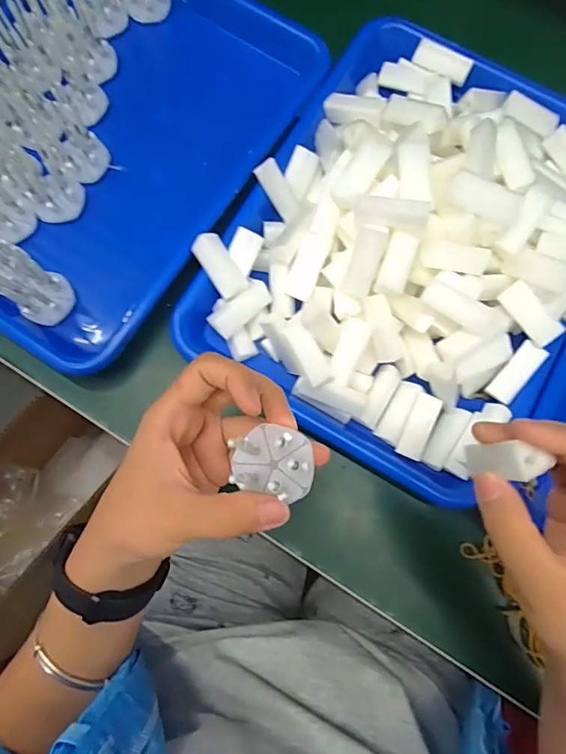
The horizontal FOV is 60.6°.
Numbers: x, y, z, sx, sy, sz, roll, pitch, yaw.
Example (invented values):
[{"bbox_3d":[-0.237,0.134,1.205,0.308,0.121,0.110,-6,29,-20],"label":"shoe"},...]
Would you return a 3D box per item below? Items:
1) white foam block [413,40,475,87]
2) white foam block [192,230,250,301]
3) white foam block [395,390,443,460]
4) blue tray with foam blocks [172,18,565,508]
[{"bbox_3d":[0.130,-0.257,0.393,0.046,0.005,0.021,27,107,3],"label":"white foam block"},{"bbox_3d":[-0.044,-0.079,0.342,0.021,0.009,0.047,-35,101,-9],"label":"white foam block"},{"bbox_3d":[0.095,0.035,0.340,0.018,0.014,0.045,24,78,4],"label":"white foam block"},{"bbox_3d":[0.102,-0.104,0.341,0.256,0.071,0.326,32,79,5],"label":"blue tray with foam blocks"}]

